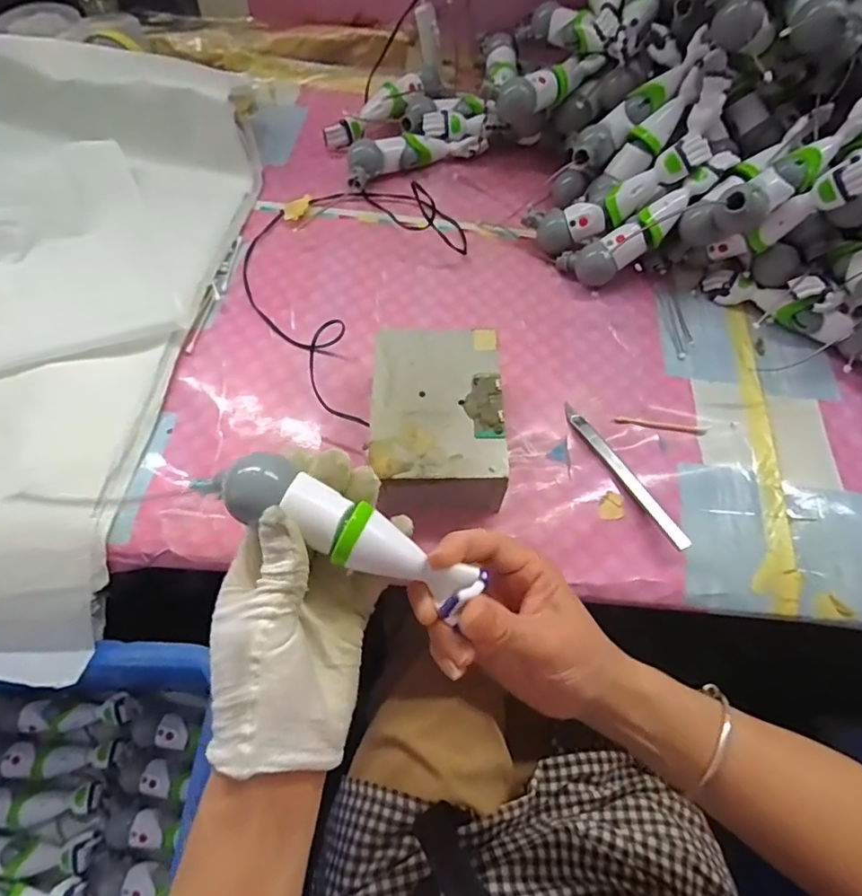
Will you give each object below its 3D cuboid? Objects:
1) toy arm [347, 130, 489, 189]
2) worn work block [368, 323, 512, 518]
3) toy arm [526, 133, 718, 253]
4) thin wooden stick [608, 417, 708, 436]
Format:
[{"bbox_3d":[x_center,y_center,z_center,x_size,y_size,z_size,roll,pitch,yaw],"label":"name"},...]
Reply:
[{"bbox_3d":[-0.019,-0.306,0.552,0.151,0.029,0.041,-26,67,-13],"label":"toy arm"},{"bbox_3d":[0.004,-0.016,0.391,0.091,0.057,0.137,-2,63,-2],"label":"worn work block"},{"bbox_3d":[0.165,-0.221,0.477,0.153,0.030,0.042,-24,62,21],"label":"toy arm"},{"bbox_3d":[0.180,-0.018,0.424,0.072,0.004,0.008,9,64,3],"label":"thin wooden stick"}]

